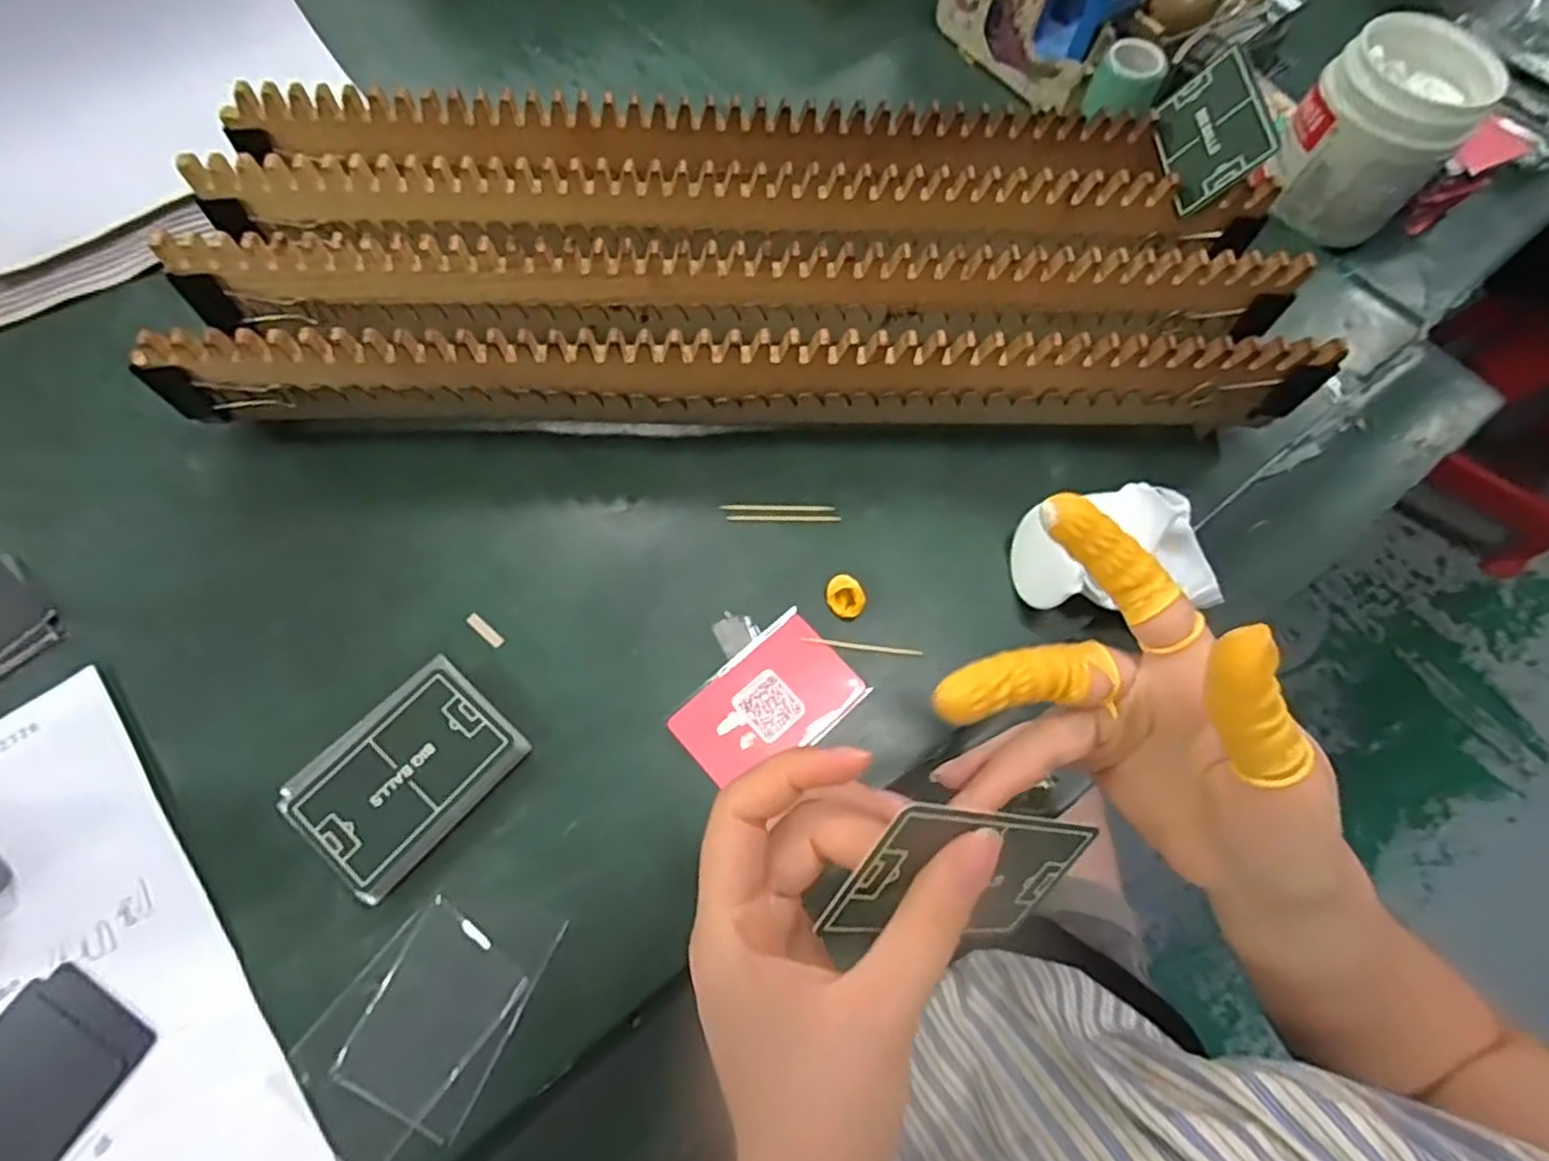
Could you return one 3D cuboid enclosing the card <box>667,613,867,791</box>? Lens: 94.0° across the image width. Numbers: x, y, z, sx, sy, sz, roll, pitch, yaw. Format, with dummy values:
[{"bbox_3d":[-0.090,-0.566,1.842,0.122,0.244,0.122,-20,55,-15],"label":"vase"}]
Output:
[{"bbox_3d":[-0.003,0.060,0.352,0.086,0.004,0.053,-38,74,-16],"label":"card"}]

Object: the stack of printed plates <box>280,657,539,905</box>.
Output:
[{"bbox_3d":[-0.164,0.086,0.325,0.065,0.018,0.088,40,71,13],"label":"stack of printed plates"}]

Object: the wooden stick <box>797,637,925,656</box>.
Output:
[{"bbox_3d":[0.045,0.033,0.365,0.060,0.004,0.004,9,68,1],"label":"wooden stick"}]

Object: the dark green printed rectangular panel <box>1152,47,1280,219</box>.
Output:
[{"bbox_3d":[0.235,-0.244,0.390,0.007,0.049,0.081,13,66,-36],"label":"dark green printed rectangular panel"}]

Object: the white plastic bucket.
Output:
[{"bbox_3d":[0.395,-0.296,0.475,0.097,0.083,0.090,1,68,-2],"label":"white plastic bucket"}]

